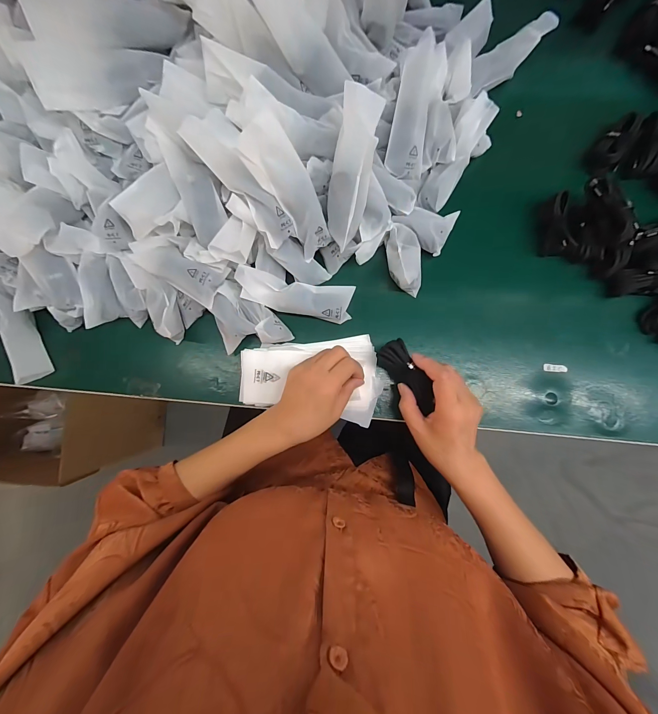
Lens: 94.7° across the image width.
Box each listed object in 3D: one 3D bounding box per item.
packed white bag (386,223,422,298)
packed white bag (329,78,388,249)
[{"bbox_3d":[0.098,-0.124,0.391,0.039,0.046,0.080,-6,86,3],"label":"packed white bag"},{"bbox_3d":[0.024,-0.198,0.332,0.042,0.147,0.029,14,48,4],"label":"packed white bag"}]

